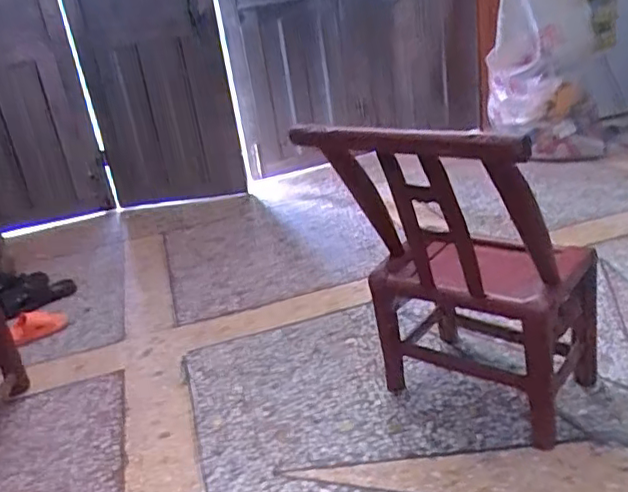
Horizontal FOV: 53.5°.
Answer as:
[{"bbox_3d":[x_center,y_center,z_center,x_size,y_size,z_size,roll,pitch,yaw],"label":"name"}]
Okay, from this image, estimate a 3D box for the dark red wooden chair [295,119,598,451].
[{"bbox_3d":[0.287,0.043,1.176,0.404,0.610,0.374,8,29,32],"label":"dark red wooden chair"}]

